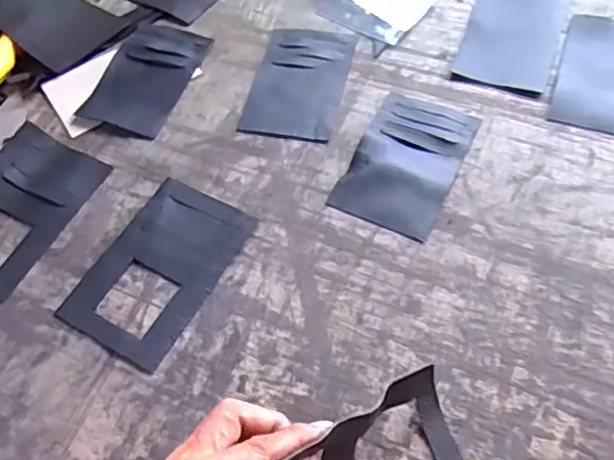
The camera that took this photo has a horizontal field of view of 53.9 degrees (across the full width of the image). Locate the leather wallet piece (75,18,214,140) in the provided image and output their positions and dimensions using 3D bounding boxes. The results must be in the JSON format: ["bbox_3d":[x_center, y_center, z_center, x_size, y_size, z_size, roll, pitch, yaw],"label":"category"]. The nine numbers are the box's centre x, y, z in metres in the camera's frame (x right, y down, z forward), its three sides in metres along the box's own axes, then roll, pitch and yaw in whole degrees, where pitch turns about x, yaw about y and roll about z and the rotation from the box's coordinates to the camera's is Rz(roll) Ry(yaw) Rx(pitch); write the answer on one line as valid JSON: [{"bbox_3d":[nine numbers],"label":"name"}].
[{"bbox_3d":[-0.142,-0.138,0.537,0.080,0.004,0.127,14,60,14],"label":"leather wallet piece"}]

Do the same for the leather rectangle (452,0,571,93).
[{"bbox_3d":[0.182,-0.176,0.531,0.077,0.004,0.131,18,61,16],"label":"leather rectangle"}]

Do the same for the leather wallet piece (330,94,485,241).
[{"bbox_3d":[0.078,-0.055,0.467,0.078,0.006,0.125,21,62,17],"label":"leather wallet piece"}]

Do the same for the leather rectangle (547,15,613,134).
[{"bbox_3d":[0.250,-0.130,0.499,0.078,0.004,0.125,17,60,15],"label":"leather rectangle"}]

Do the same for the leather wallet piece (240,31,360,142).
[{"bbox_3d":[-0.006,-0.129,0.519,0.077,0.004,0.124,9,59,11],"label":"leather wallet piece"}]

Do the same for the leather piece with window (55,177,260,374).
[{"bbox_3d":[-0.105,0.025,0.434,0.089,0.004,0.132,24,63,19],"label":"leather piece with window"}]

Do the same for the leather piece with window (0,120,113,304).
[{"bbox_3d":[-0.225,-0.017,0.470,0.092,0.009,0.131,24,66,14],"label":"leather piece with window"}]

